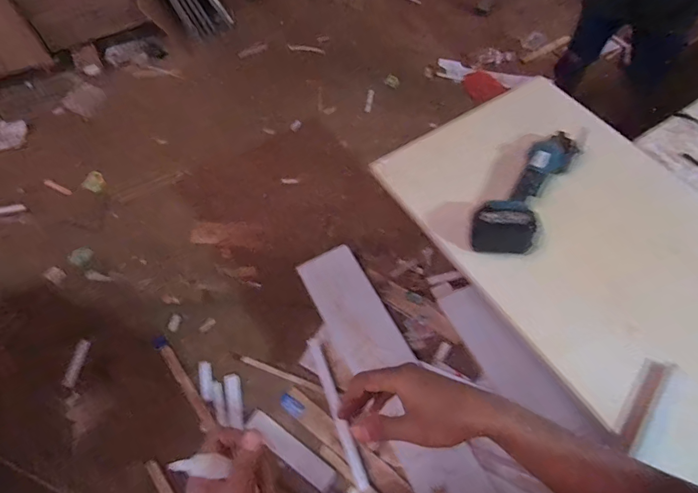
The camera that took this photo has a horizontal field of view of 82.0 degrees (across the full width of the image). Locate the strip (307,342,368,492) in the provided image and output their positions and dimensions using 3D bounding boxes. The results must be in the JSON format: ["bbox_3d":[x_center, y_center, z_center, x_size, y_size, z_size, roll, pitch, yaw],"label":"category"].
[{"bbox_3d":[-0.040,0.538,1.332,0.041,0.008,0.488,-27,68,9],"label":"strip"}]

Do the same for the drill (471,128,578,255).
[{"bbox_3d":[0.356,-0.123,0.792,0.115,0.069,0.341,31,64,15],"label":"drill"}]

